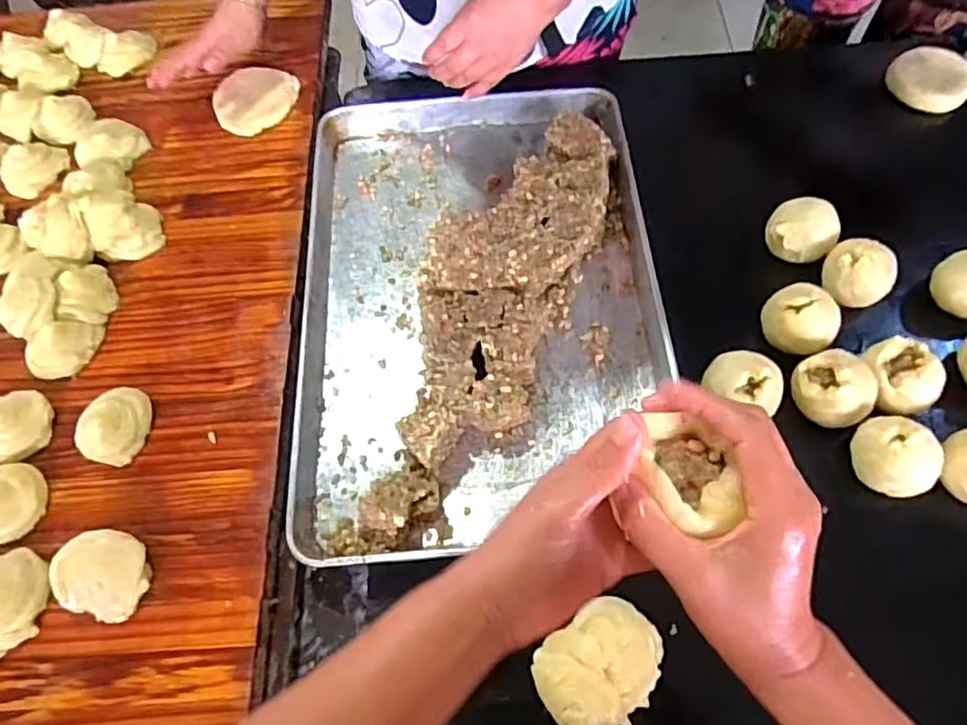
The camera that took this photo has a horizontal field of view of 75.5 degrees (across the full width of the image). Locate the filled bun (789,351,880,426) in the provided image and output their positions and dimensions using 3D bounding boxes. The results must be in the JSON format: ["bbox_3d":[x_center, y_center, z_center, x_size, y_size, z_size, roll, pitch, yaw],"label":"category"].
[{"bbox_3d":[0.362,0.030,0.650,0.072,0.067,0.075,-1,64,3],"label":"filled bun"}]

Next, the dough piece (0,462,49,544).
[{"bbox_3d":[-0.487,0.142,0.627,0.079,0.025,0.070,-26,66,-9],"label":"dough piece"}]

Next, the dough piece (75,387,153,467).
[{"bbox_3d":[-0.390,0.063,0.659,0.067,0.033,0.077,25,68,14],"label":"dough piece"}]

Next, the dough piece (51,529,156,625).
[{"bbox_3d":[-0.355,0.198,0.584,0.076,0.037,0.074,-1,64,3],"label":"dough piece"}]

